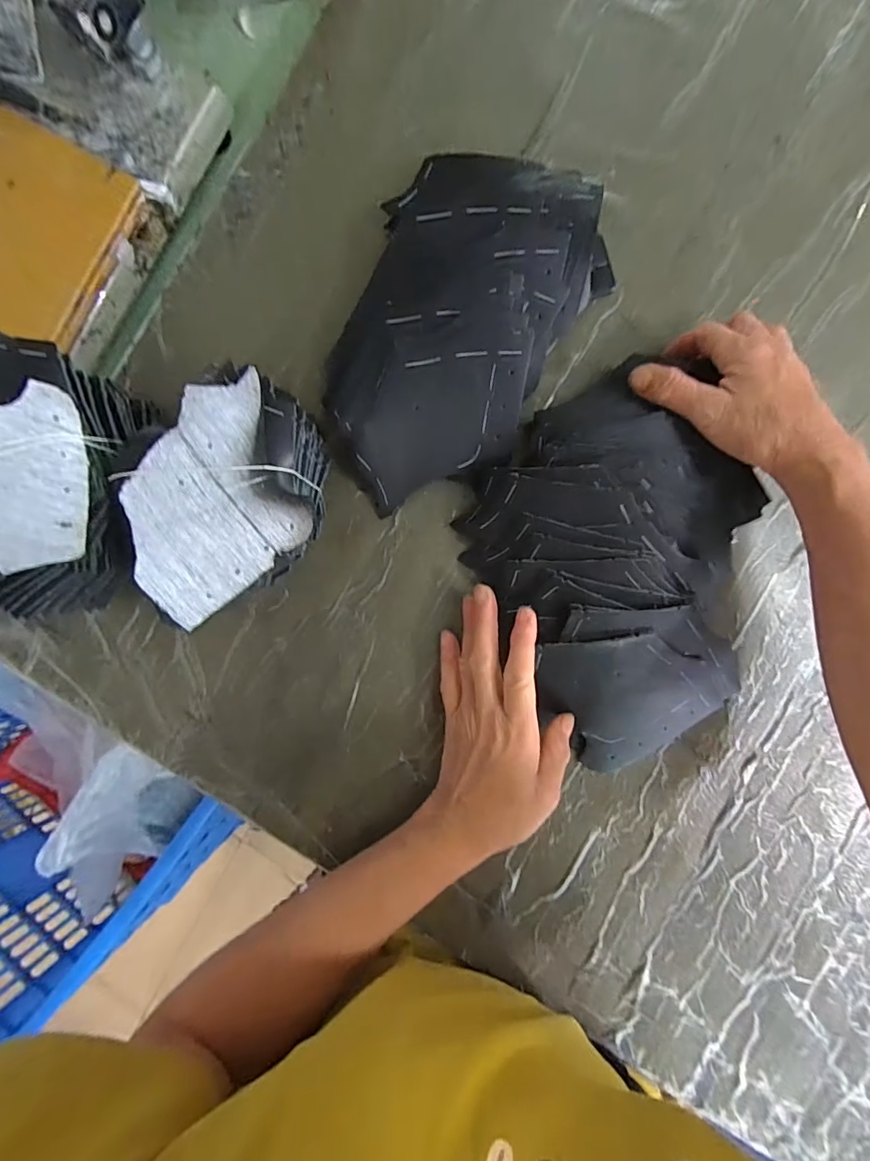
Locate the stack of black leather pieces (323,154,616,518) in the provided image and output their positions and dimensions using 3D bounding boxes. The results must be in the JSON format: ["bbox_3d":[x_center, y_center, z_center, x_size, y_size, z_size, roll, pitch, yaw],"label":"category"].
[{"bbox_3d":[0.011,-0.177,0.337,0.151,0.051,0.252,31,91,3],"label":"stack of black leather pieces"}]

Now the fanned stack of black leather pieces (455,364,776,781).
[{"bbox_3d":[0.130,-0.008,0.328,0.178,0.044,0.242,-26,88,2],"label":"fanned stack of black leather pieces"}]

